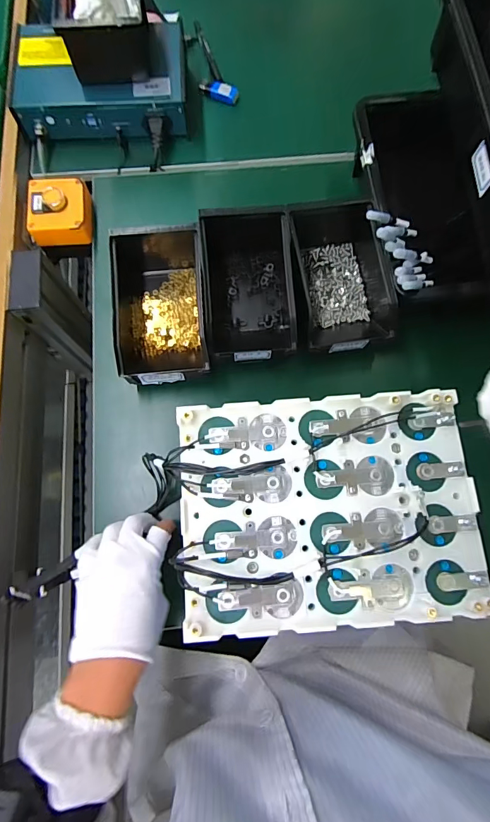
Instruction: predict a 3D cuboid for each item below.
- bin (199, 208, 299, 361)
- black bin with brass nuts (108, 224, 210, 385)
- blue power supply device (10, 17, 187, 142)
[{"bbox_3d":[0.004,-0.157,0.490,0.103,0.070,0.196,-6,76,-1],"label":"bin"},{"bbox_3d":[-0.102,-0.134,0.486,0.109,0.073,0.201,-8,76,-2],"label":"black bin with brass nuts"},{"bbox_3d":[-0.195,-0.466,0.566,0.235,0.059,0.165,-1,76,0],"label":"blue power supply device"}]

